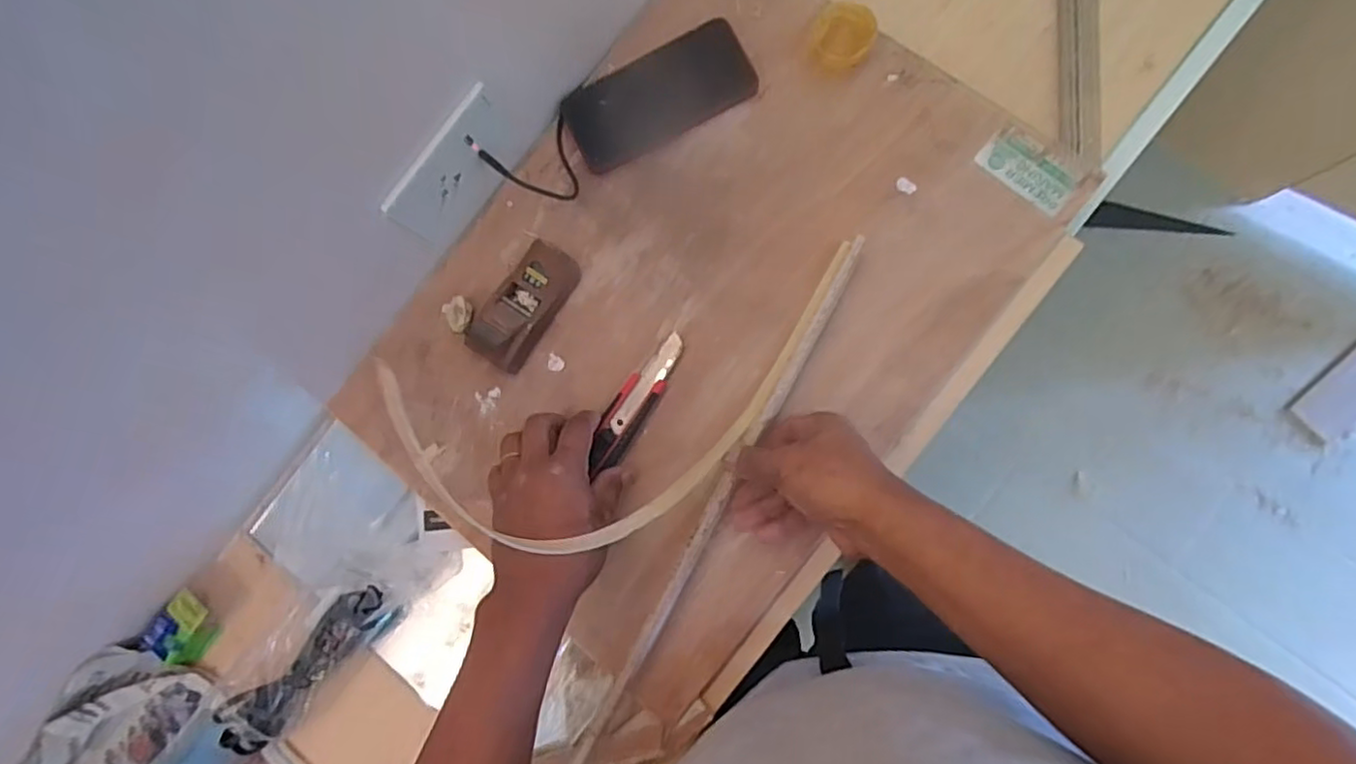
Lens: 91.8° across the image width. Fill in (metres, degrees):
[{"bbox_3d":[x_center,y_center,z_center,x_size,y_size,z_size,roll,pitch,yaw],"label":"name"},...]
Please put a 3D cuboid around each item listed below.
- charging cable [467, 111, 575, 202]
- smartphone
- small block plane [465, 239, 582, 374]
[{"bbox_3d":[-0.111,-0.182,0.529,0.074,0.072,0.065,-40,82,2],"label":"charging cable"},{"bbox_3d":[-0.017,-0.242,0.556,0.157,0.010,0.075,-25,83,4],"label":"smartphone"},{"bbox_3d":[-0.124,-0.063,0.535,0.042,0.045,0.104,32,90,8],"label":"small block plane"}]

